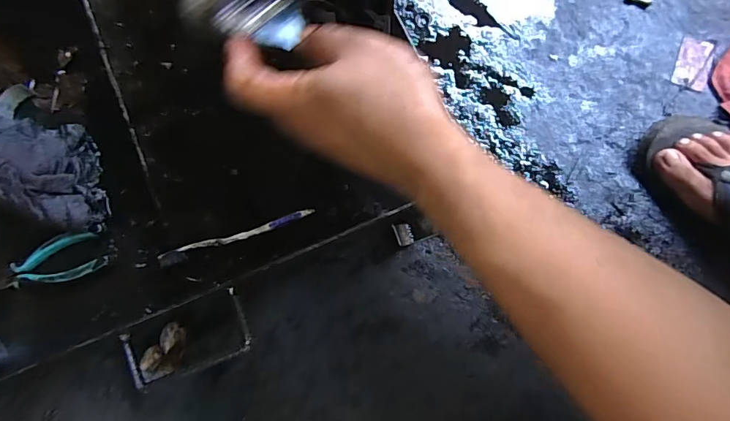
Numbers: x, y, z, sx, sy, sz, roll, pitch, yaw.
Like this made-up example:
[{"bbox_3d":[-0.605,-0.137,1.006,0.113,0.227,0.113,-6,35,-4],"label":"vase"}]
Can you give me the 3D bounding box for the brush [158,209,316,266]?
[{"bbox_3d":[-0.145,0.027,0.486,0.176,0.010,0.017,-21,78,-2],"label":"brush"}]

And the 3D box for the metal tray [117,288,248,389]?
[{"bbox_3d":[-0.187,0.135,0.454,0.120,0.034,0.070,-21,78,-3],"label":"metal tray"}]

